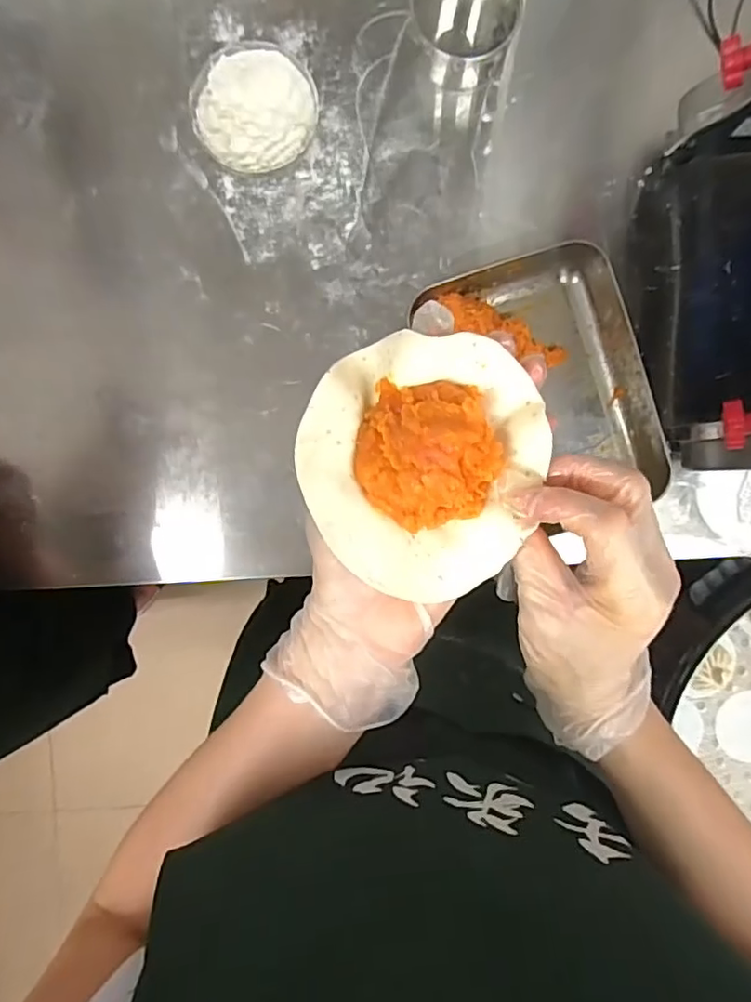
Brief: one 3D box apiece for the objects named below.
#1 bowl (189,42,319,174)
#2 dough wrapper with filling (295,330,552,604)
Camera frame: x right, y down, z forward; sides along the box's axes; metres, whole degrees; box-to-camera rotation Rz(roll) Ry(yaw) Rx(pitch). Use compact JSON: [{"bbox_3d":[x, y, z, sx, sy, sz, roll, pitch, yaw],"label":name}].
[{"bbox_3d":[-0.109,-0.352,0.551,0.110,0.048,0.107,-1,92,-2],"label":"bowl"},{"bbox_3d":[0.019,-0.016,0.276,0.108,0.033,0.114,0,92,-2],"label":"dough wrapper with filling"}]

